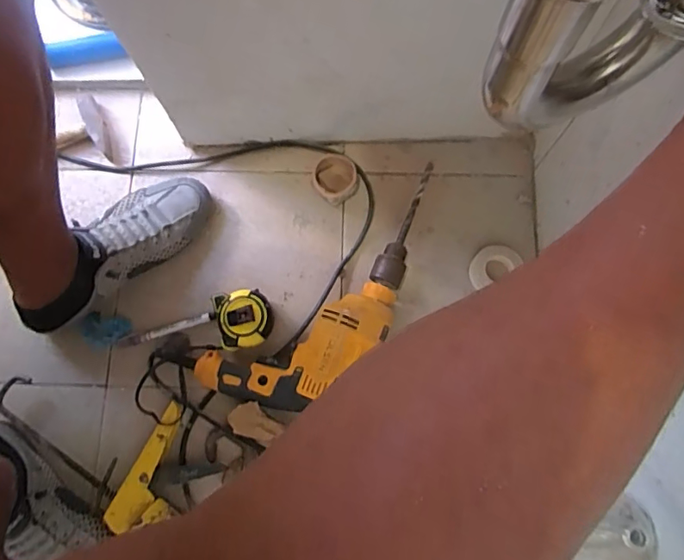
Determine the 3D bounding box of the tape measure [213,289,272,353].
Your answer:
[{"bbox_3d":[-0.123,0.050,0.632,0.067,0.038,0.071,-14,78,-2],"label":"tape measure"}]

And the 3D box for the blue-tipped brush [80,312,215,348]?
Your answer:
[{"bbox_3d":[-0.256,0.064,0.641,0.170,0.018,0.044,1,78,1],"label":"blue-tipped brush"}]

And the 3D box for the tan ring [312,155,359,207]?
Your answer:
[{"bbox_3d":[-0.008,-0.138,0.677,0.058,0.030,0.061,0,78,1],"label":"tan ring"}]

